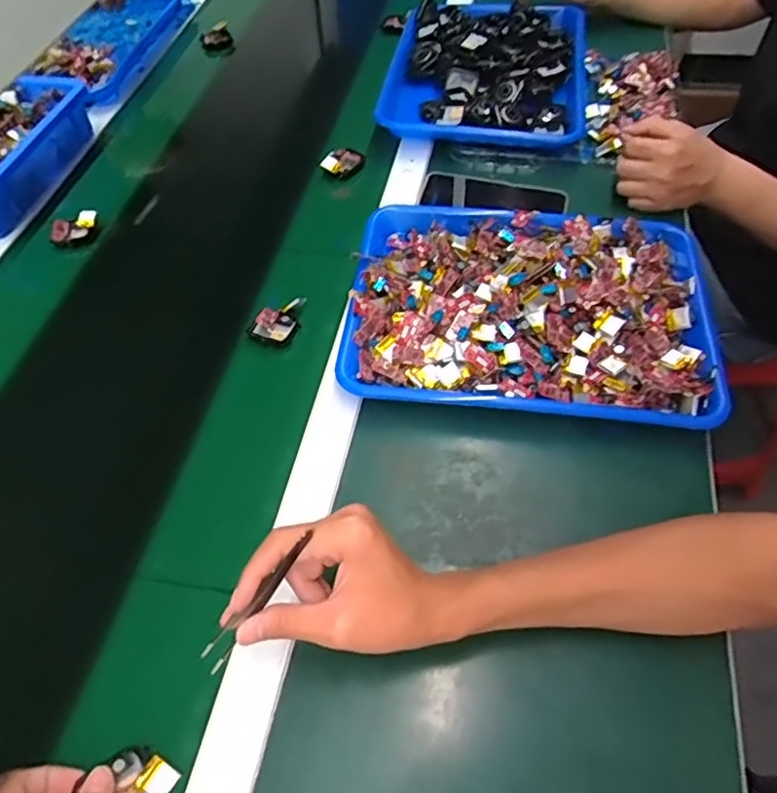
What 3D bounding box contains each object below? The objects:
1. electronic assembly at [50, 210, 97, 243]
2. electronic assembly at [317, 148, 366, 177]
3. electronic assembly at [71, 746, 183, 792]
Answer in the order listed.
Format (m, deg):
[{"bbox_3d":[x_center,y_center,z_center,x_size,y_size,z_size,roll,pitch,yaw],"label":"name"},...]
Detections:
[{"bbox_3d":[-0.352,-0.190,0.681,0.053,0.017,0.028,-20,55,-11],"label":"electronic assembly"},{"bbox_3d":[-0.054,-0.284,0.729,0.034,0.017,0.051,31,61,23],"label":"electronic assembly"},{"bbox_3d":[-0.153,0.237,0.380,0.034,0.013,0.038,-30,58,-18],"label":"electronic assembly"}]

